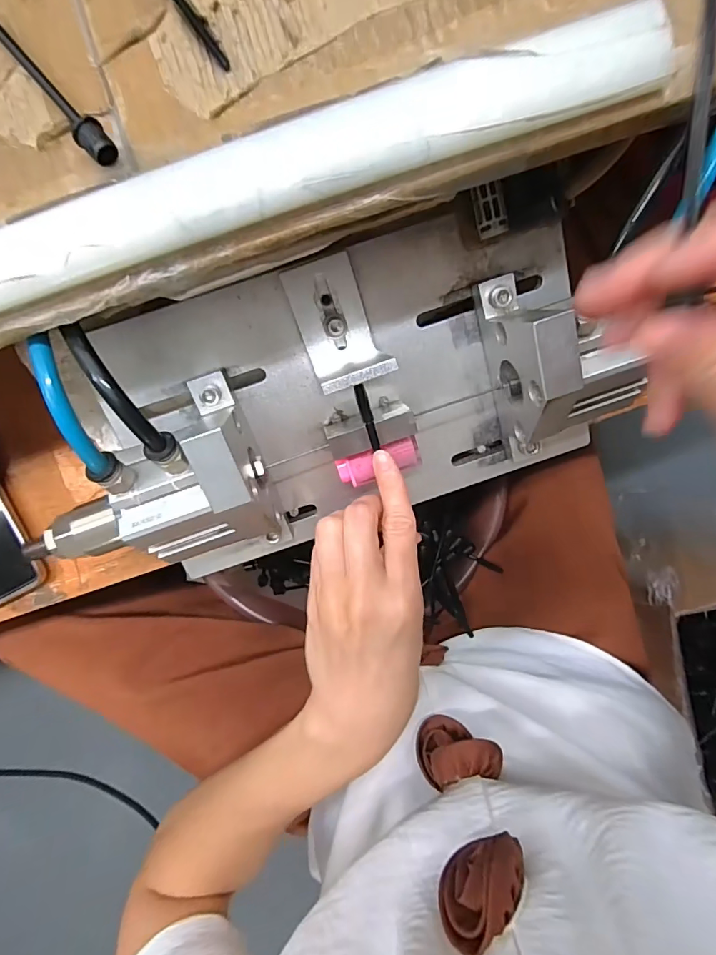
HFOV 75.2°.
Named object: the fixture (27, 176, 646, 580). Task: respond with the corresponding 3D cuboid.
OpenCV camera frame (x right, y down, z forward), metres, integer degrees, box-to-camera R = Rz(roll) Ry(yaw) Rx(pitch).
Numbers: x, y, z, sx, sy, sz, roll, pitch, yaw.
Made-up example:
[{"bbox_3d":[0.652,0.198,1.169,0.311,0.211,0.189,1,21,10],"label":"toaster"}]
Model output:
[{"bbox_3d":[-0.025,-0.032,0.257,0.324,0.094,0.155,-19,112,0],"label":"fixture"}]

